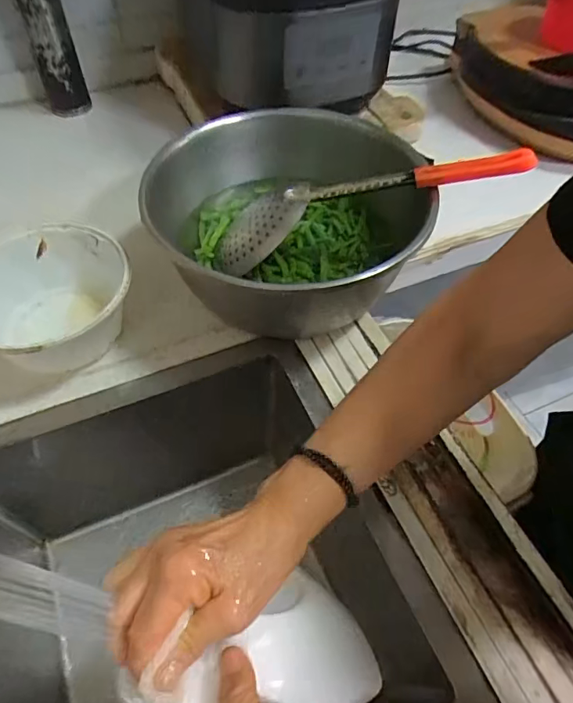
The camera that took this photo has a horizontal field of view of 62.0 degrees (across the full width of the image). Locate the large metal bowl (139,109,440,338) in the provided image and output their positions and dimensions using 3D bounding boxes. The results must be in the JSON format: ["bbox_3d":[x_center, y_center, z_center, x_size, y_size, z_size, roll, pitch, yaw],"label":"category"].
[{"bbox_3d":[0.004,-0.144,0.528,0.283,0.136,0.313,-8,55,-8],"label":"large metal bowl"}]

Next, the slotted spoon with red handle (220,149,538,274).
[{"bbox_3d":[0.077,-0.150,0.481,0.314,0.035,0.076,-12,53,11],"label":"slotted spoon with red handle"}]

